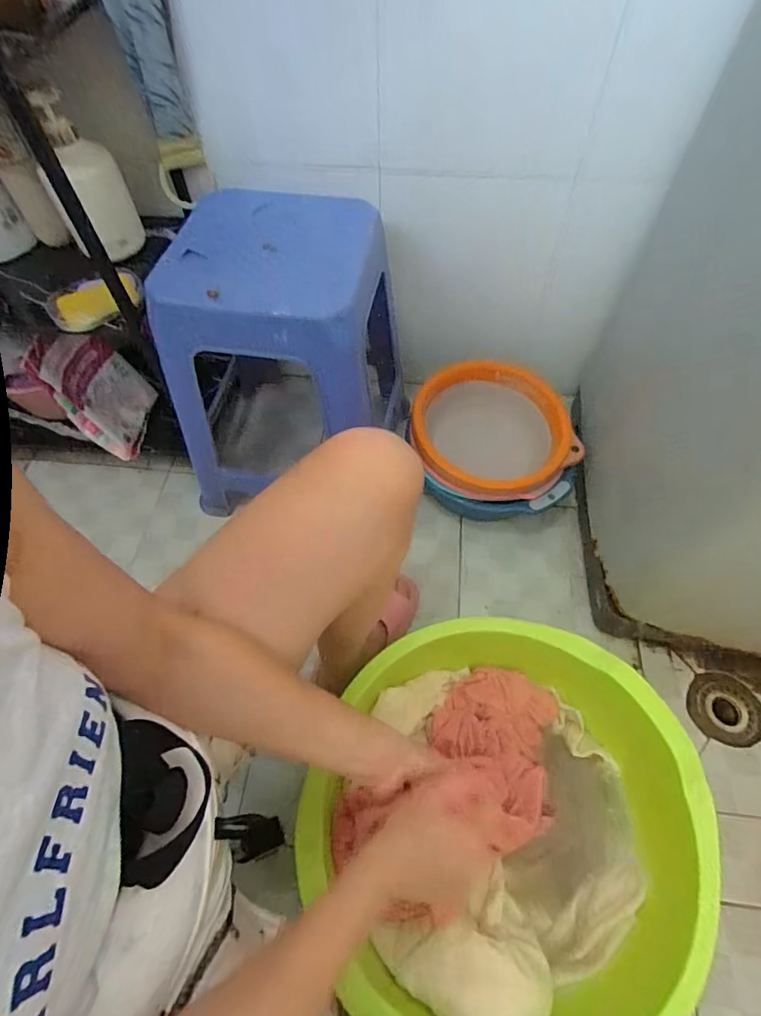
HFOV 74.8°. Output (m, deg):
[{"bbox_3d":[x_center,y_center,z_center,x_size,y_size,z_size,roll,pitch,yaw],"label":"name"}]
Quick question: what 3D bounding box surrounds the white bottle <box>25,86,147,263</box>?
[{"bbox_3d":[-0.404,-0.441,0.668,0.096,0.188,0.073,26,62,15],"label":"white bottle"}]

